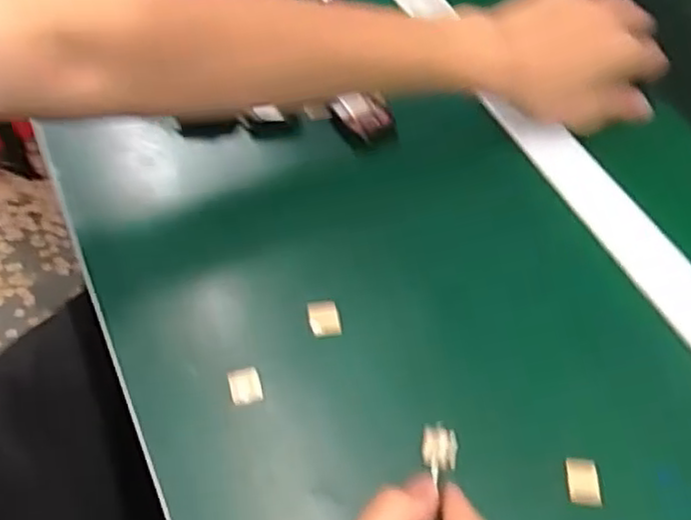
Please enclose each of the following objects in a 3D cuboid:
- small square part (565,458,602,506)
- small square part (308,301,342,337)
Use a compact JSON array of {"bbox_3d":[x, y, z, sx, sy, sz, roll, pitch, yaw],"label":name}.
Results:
[{"bbox_3d":[0.120,0.112,0.352,0.015,0.007,0.023,1,54,-5],"label":"small square part"},{"bbox_3d":[-0.012,0.034,0.398,0.018,0.007,0.021,-7,55,-10],"label":"small square part"}]

